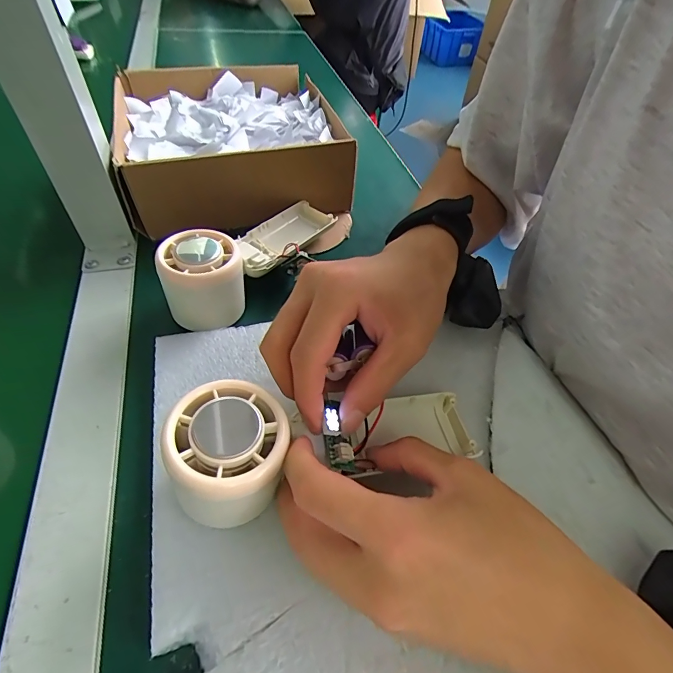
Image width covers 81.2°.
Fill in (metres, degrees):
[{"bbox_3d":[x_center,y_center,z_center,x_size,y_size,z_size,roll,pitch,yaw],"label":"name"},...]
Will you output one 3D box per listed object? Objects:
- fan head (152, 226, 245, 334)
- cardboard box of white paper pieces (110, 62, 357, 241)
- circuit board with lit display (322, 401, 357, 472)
[{"bbox_3d":[-0.093,-0.038,0.280,0.055,0.051,0.060,-13,53,-16],"label":"fan head"},{"bbox_3d":[-0.108,-0.208,0.410,0.200,0.069,0.222,-10,52,-13],"label":"cardboard box of white paper pieces"},{"bbox_3d":[0.000,0.049,0.195,0.012,0.009,0.034,-14,83,-13],"label":"circuit board with lit display"}]

